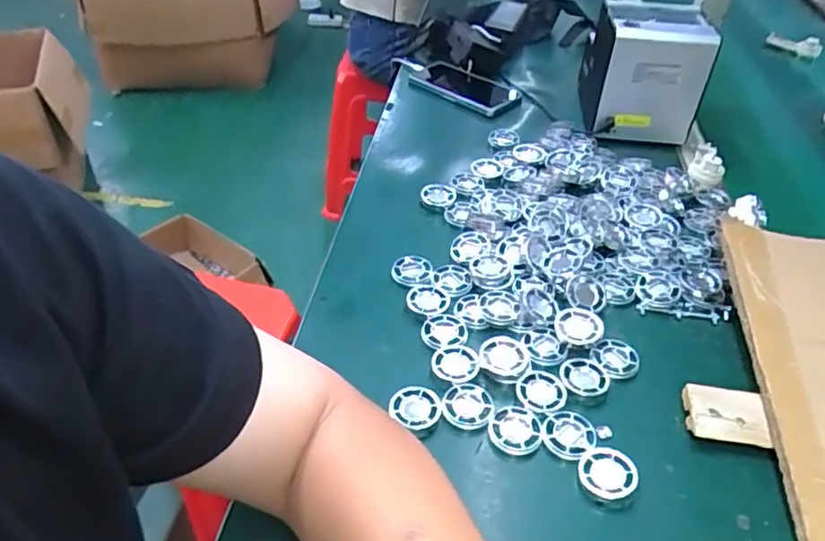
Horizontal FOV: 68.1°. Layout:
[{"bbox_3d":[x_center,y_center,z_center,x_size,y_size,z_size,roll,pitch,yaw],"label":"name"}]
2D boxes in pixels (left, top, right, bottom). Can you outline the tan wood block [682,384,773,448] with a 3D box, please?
[{"bbox_3d":[0.241,0.113,0.472,0.059,0.015,0.044,8,42,8],"label":"tan wood block"}]

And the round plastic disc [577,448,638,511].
[{"bbox_3d":[0.138,0.147,0.433,0.039,0.014,0.041,10,42,10],"label":"round plastic disc"}]

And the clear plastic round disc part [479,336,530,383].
[{"bbox_3d":[0.077,0.072,0.509,0.040,0.008,0.045,10,42,9],"label":"clear plastic round disc part"}]

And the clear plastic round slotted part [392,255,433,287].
[{"bbox_3d":[0.000,0.000,0.594,0.040,0.005,0.036,7,50,12],"label":"clear plastic round slotted part"}]

